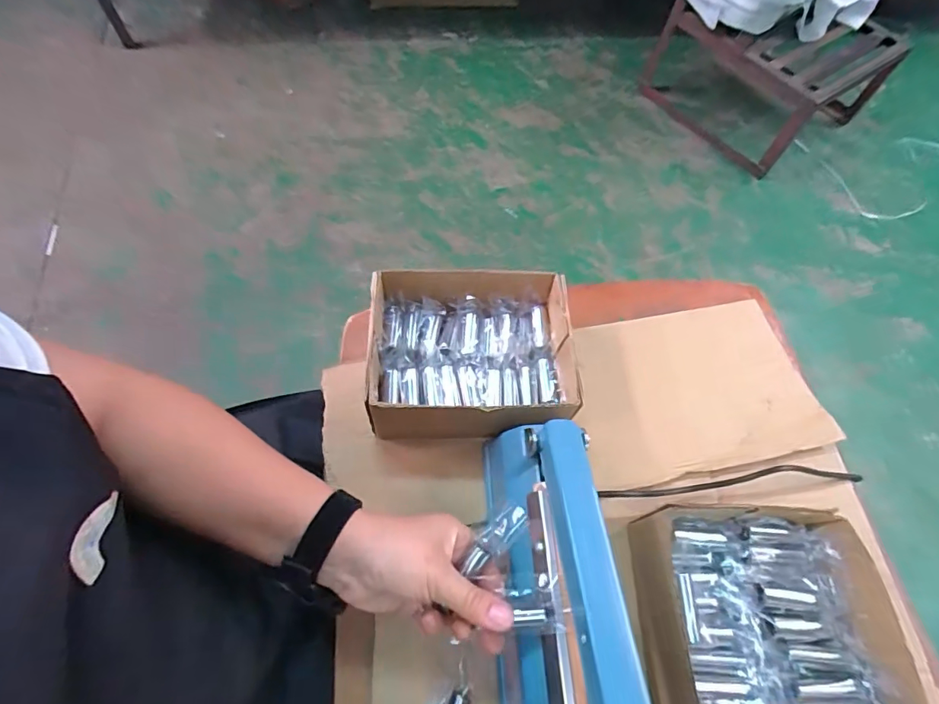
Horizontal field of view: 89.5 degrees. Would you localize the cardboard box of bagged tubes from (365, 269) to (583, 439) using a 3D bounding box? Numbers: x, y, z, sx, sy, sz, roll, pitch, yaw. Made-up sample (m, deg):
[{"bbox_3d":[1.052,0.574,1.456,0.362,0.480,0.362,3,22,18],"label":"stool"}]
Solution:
[{"bbox_3d":[0.000,0.002,0.466,0.187,0.072,0.154,0,62,-4],"label":"cardboard box of bagged tubes"}]

